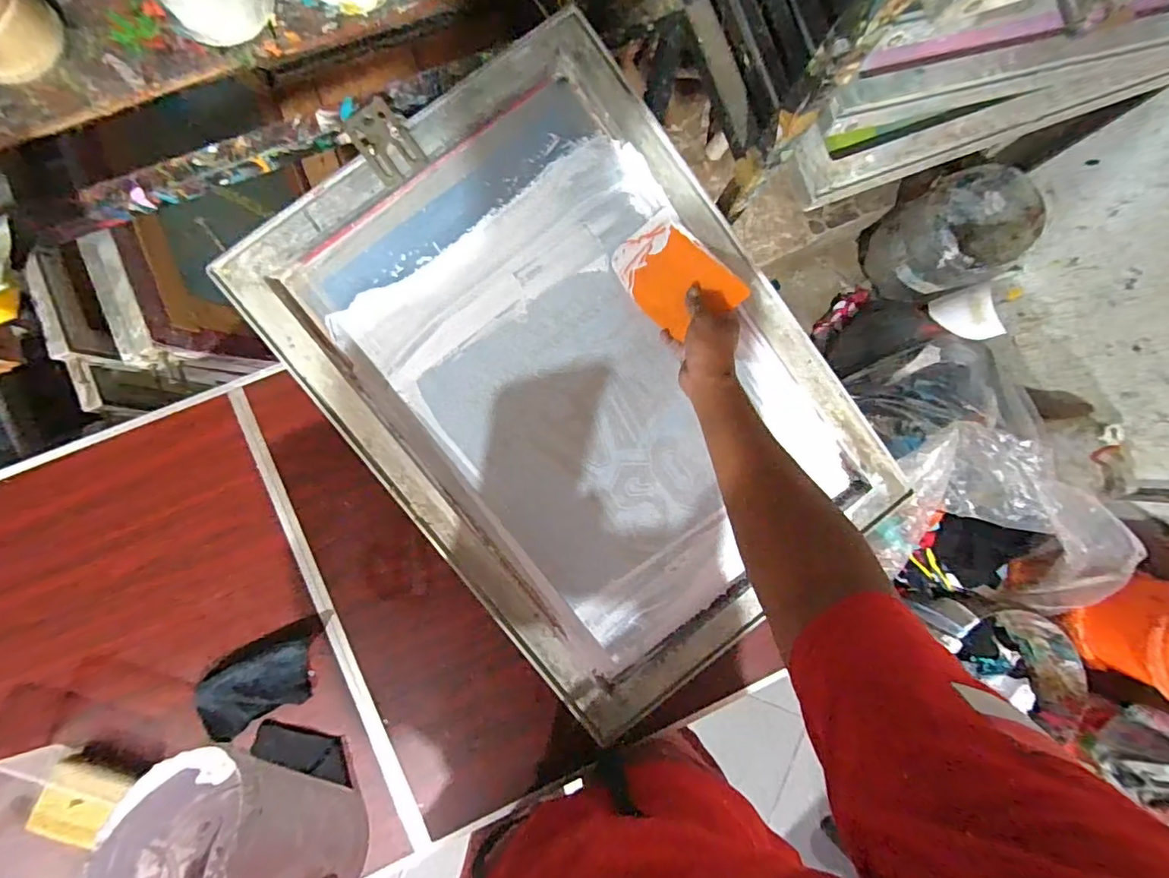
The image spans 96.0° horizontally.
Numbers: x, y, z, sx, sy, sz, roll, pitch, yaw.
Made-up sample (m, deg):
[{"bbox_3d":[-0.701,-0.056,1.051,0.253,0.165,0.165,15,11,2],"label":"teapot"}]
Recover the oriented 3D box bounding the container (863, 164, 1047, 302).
[{"bbox_3d":[0.852,-0.471,1.234,0.233,0.258,0.226,0,88,-5],"label":"container"}]

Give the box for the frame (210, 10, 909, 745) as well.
[{"bbox_3d":[0.003,-0.057,0.593,0.473,0.083,0.650,-36,91,-6],"label":"frame"}]

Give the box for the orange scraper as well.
[{"bbox_3d":[0.099,-0.179,0.585,0.093,0.008,0.136,-42,75,7],"label":"orange scraper"}]

